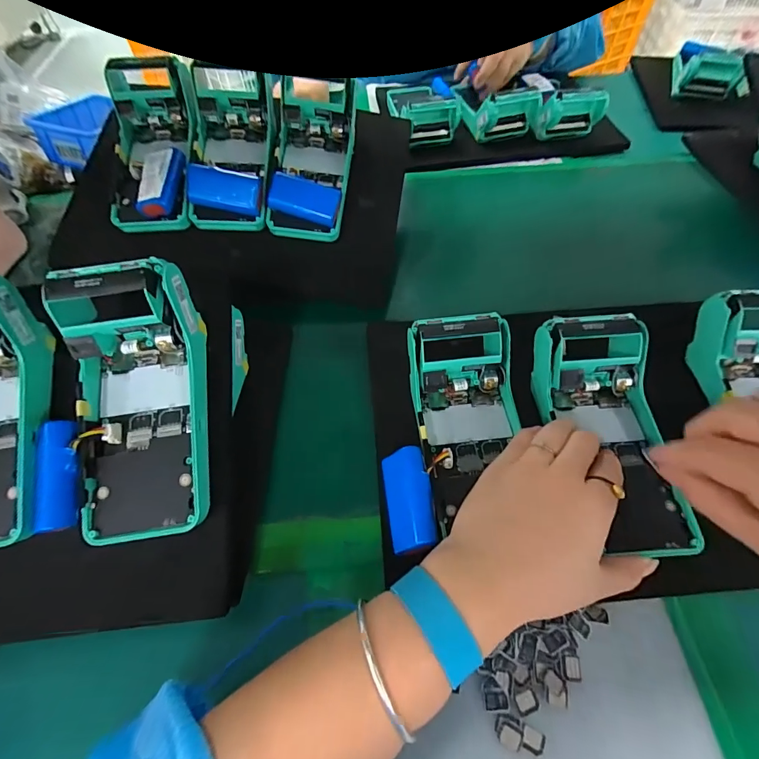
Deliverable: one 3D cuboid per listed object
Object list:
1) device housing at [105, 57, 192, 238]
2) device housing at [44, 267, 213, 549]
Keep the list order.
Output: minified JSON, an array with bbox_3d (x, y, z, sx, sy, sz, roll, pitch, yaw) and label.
[{"bbox_3d":[-0.228,-0.225,0.403,0.086,0.059,0.158,-6,82,-8],"label":"device housing"},{"bbox_3d":[-0.158,0.013,0.264,0.080,0.060,0.171,-4,94,-6],"label":"device housing"}]

